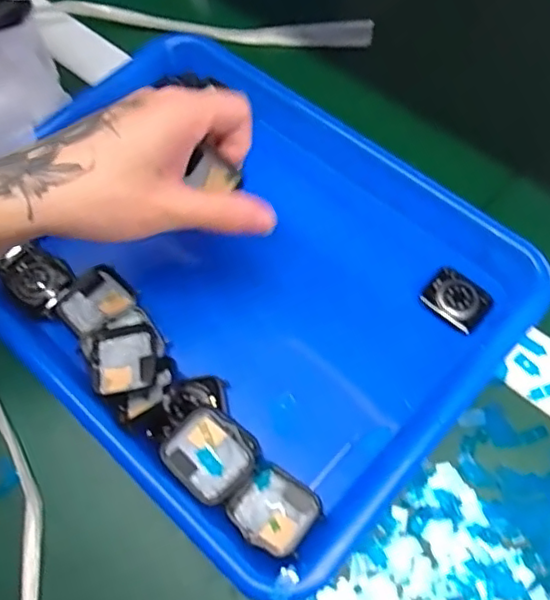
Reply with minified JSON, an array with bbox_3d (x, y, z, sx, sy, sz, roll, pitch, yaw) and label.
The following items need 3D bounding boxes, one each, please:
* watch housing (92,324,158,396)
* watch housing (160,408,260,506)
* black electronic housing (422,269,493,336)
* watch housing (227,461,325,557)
[{"bbox_3d":[-0.087,0.036,0.349,0.036,0.008,0.041,-11,62,-1],"label":"watch housing"},{"bbox_3d":[-0.034,0.082,0.320,0.040,0.010,0.044,-44,84,-6],"label":"watch housing"},{"bbox_3d":[0.111,0.000,0.367,0.038,0.012,0.027,36,70,20],"label":"black electronic housing"},{"bbox_3d":[0.000,0.109,0.315,0.040,0.008,0.038,37,71,20],"label":"watch housing"}]

